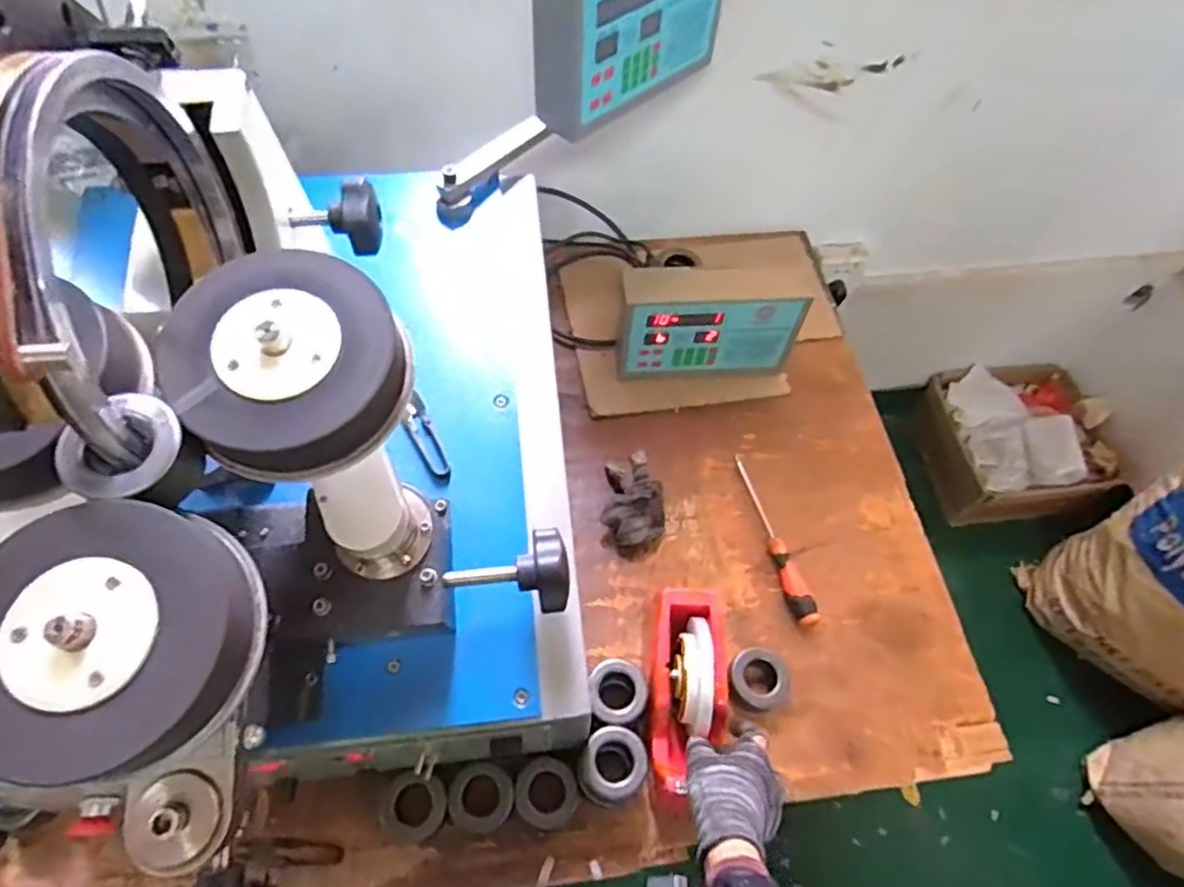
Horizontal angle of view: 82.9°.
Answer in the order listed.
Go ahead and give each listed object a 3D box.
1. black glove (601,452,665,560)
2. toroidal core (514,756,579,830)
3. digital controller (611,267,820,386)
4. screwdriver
[{"bbox_3d":[0.052,0.070,0.800,0.075,0.065,0.120,6,61,1],"label":"black glove"},{"bbox_3d":[-0.043,0.340,0.653,0.060,0.030,0.059,1,61,-2],"label":"toroidal core"},{"bbox_3d":[0.149,-0.160,0.863,0.225,0.166,0.066,-2,61,-4],"label":"digital controller"},{"bbox_3d":[0.218,0.108,0.806,0.026,0.028,0.224,-9,62,-8],"label":"screwdriver"}]

